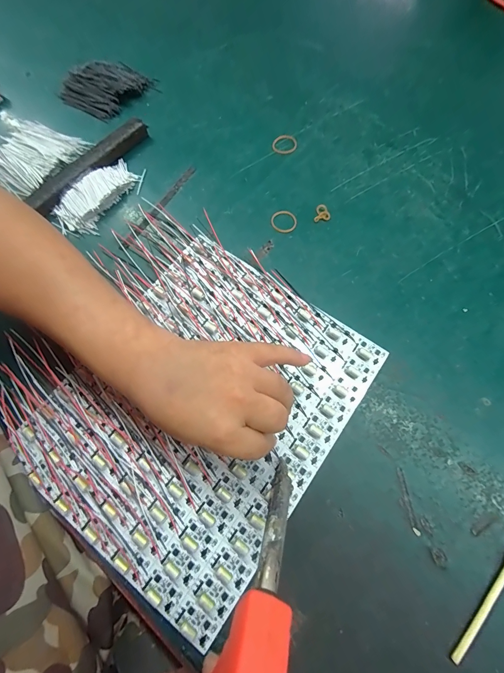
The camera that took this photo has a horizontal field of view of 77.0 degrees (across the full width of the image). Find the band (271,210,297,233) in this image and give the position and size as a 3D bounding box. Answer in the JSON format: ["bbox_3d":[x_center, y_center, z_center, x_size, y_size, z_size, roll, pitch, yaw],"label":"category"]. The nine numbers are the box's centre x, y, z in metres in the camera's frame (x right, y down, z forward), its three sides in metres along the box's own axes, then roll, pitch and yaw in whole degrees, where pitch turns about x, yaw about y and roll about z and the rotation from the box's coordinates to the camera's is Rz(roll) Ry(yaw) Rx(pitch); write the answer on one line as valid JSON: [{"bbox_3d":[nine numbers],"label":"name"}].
[{"bbox_3d":[0.037,-0.135,0.370,0.030,0.004,0.031,0,70,1],"label":"band"}]

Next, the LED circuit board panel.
[{"bbox_3d":[-0.047,0.061,0.301,0.241,0.008,0.288,34,74,12],"label":"LED circuit board panel"}]

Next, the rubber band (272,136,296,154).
[{"bbox_3d":[0.042,-0.249,0.408,0.031,0.004,0.029,0,70,1],"label":"rubber band"}]

